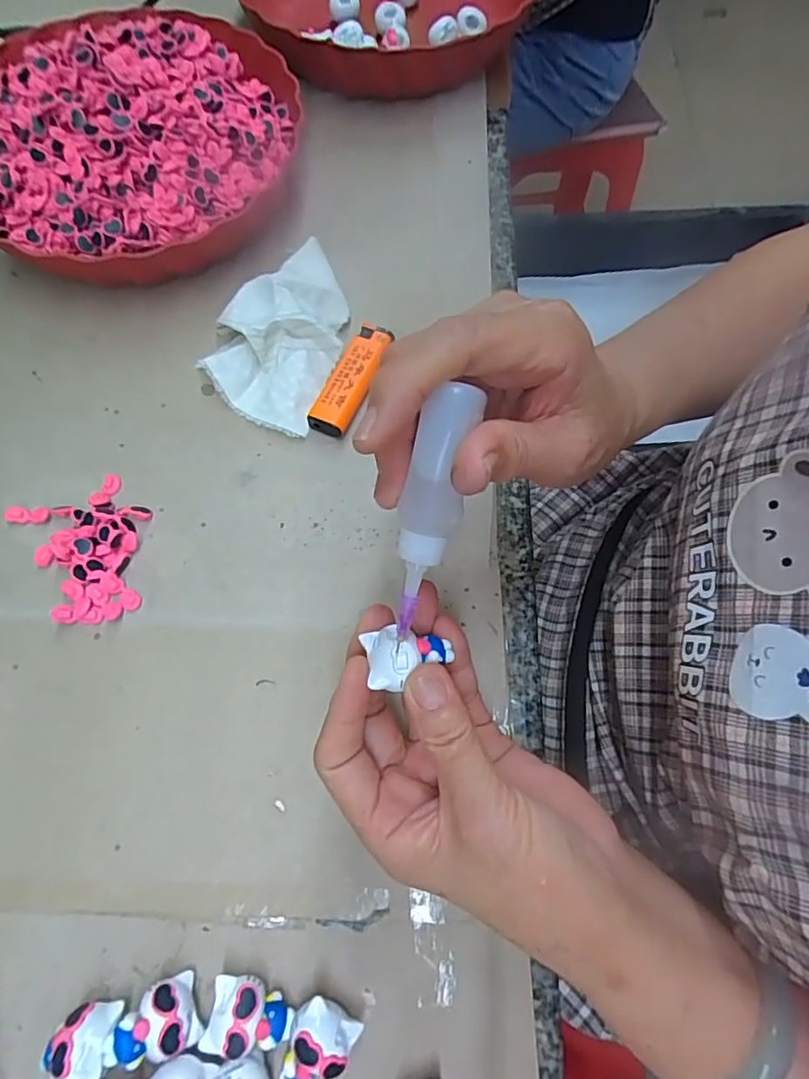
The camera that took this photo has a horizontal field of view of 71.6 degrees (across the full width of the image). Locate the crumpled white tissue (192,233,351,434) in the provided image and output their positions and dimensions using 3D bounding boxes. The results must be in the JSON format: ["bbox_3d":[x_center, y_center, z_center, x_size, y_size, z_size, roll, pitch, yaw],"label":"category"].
[{"bbox_3d":[-0.077,-0.132,0.354,0.074,0.032,0.124,18,69,6],"label":"crumpled white tissue"}]

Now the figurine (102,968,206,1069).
[{"bbox_3d":[-0.101,0.196,0.227,0.030,0.023,0.024,-21,71,-10],"label":"figurine"}]

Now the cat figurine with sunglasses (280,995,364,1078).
[{"bbox_3d":[-0.035,0.204,0.226,0.025,0.022,0.030,31,71,10],"label":"cat figurine with sunglasses"}]

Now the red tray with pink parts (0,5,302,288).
[{"bbox_3d":[-0.191,-0.280,0.384,0.237,0.074,0.232,41,73,14],"label":"red tray with pink parts"}]

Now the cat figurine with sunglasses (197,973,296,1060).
[{"bbox_3d":[-0.063,0.194,0.229,0.033,0.021,0.025,7,68,1],"label":"cat figurine with sunglasses"}]

